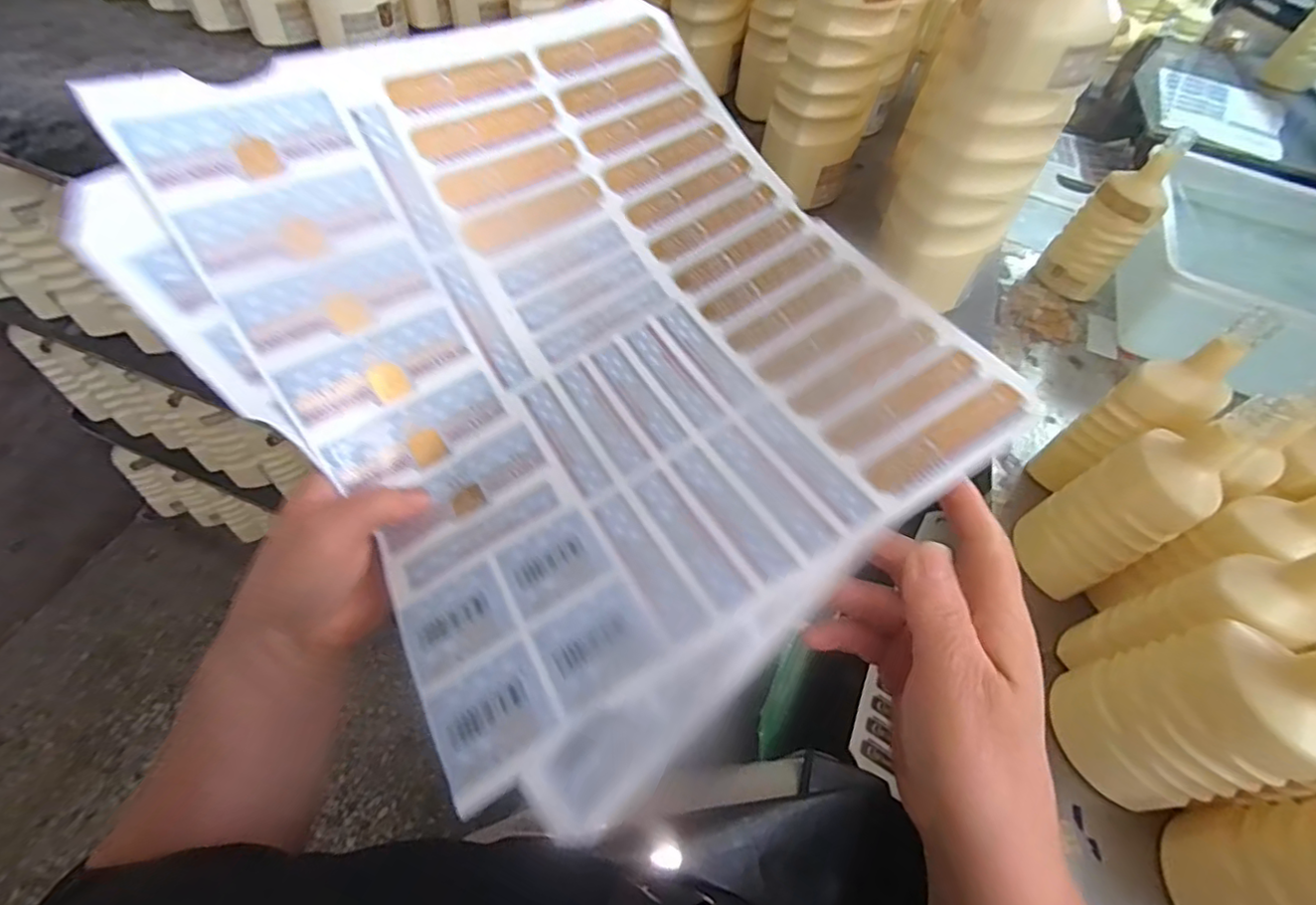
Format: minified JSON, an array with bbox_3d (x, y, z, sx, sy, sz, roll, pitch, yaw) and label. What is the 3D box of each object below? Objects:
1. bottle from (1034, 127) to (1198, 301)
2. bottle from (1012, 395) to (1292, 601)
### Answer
[{"bbox_3d":[0.710,-0.362,0.888,0.100,0.227,0.076,37,58,21],"label":"bottle"},{"bbox_3d":[0.429,0.049,0.523,0.077,0.234,0.094,-21,58,-20],"label":"bottle"}]

